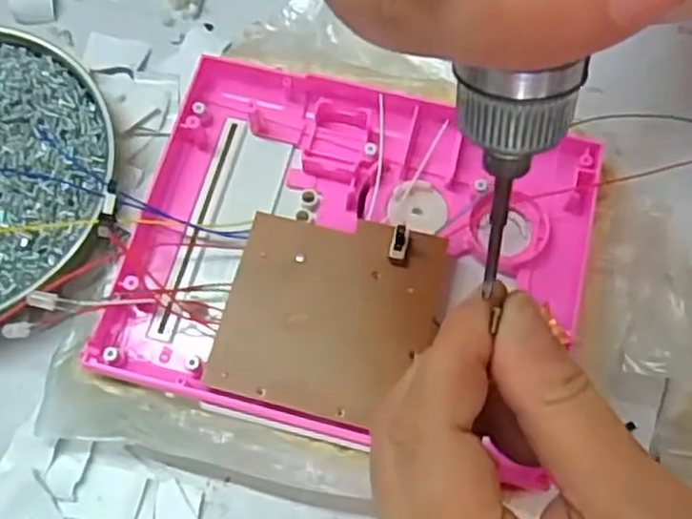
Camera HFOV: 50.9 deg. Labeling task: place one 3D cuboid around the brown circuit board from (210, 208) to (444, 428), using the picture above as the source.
[{"bbox_3d":[-0.006,0.018,0.260,0.071,0.004,0.072,13,70,6],"label":"brown circuit board"}]

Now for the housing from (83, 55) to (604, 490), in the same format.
[{"bbox_3d":[0.003,-0.004,0.273,0.161,0.018,0.136,14,70,4],"label":"housing"}]

